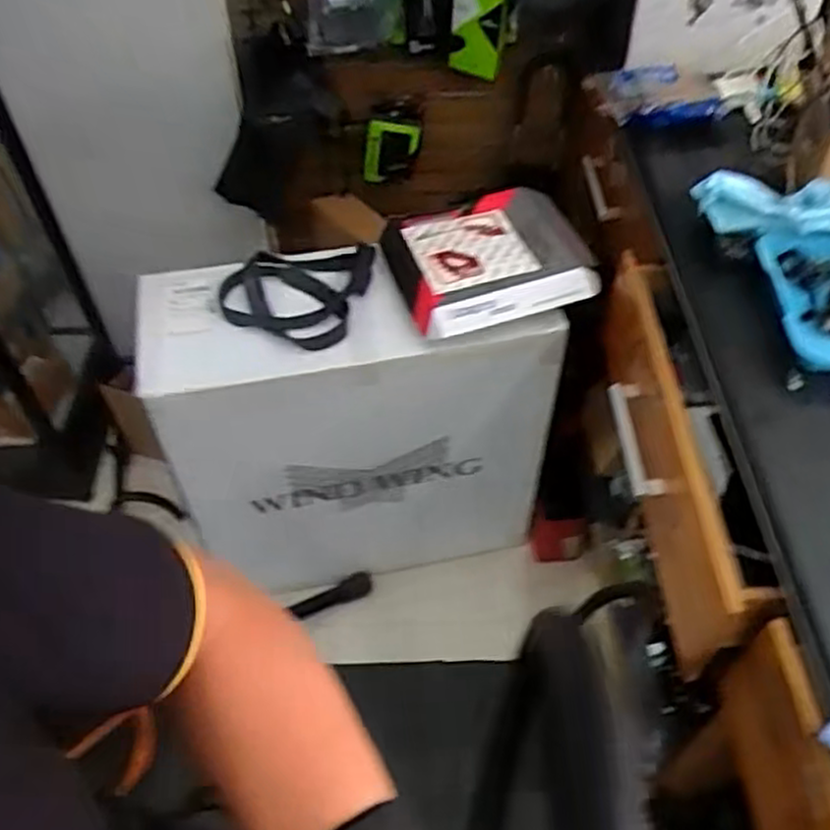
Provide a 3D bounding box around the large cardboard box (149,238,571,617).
[{"bbox_3d":[-0.105,0.021,1.452,0.655,0.634,0.259,-8,51,-6],"label":"large cardboard box"}]

